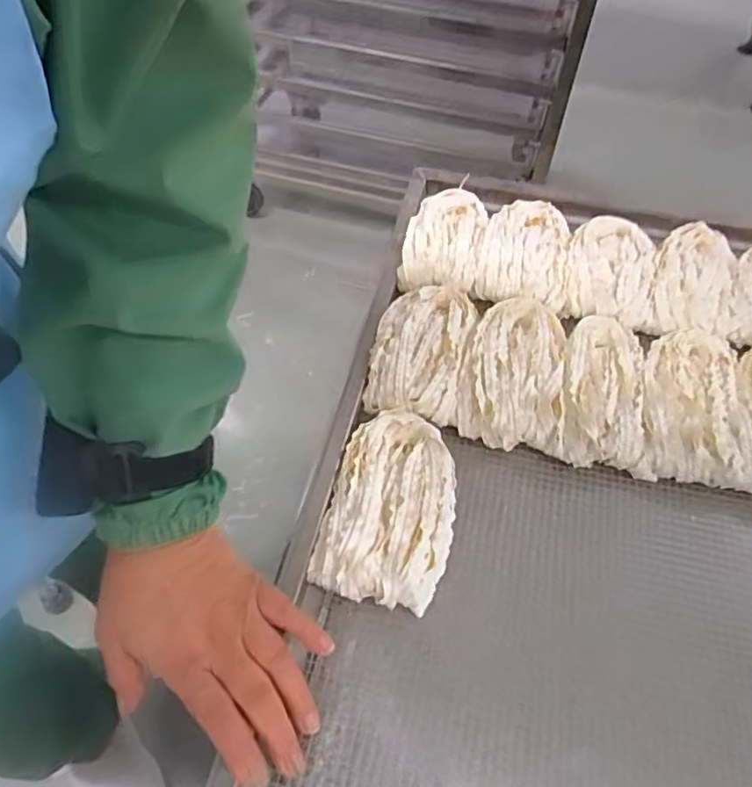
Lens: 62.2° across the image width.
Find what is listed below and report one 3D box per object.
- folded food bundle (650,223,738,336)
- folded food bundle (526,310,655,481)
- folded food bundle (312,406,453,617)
[{"bbox_3d":[0.309,-0.108,0.603,0.080,0.027,0.161,19,55,12],"label":"folded food bundle"},{"bbox_3d":[0.186,-0.004,0.537,0.091,0.040,0.151,9,53,5],"label":"folded food bundle"},{"bbox_3d":[0.013,0.083,0.466,0.092,0.037,0.148,12,54,6],"label":"folded food bundle"}]

